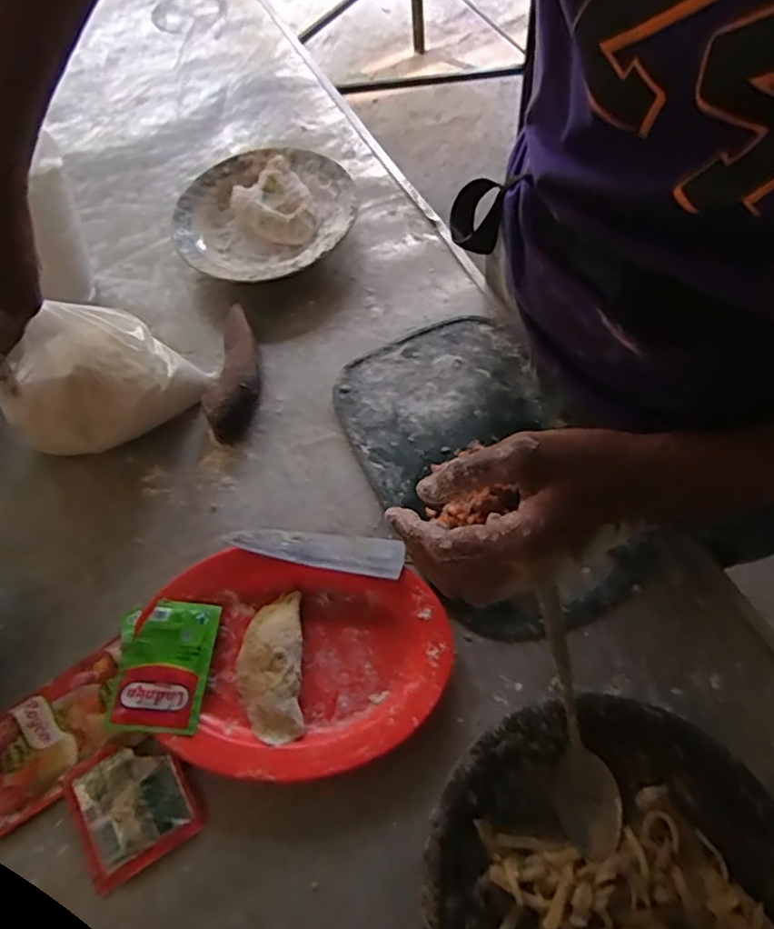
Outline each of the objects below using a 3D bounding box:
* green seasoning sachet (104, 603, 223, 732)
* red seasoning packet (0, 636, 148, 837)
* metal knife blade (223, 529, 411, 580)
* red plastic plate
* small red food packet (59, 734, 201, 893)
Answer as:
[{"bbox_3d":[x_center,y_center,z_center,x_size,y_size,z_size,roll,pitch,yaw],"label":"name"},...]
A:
[{"bbox_3d":[-0.165,0.145,0.445,0.068,0.010,0.090,2,63,6],"label":"green seasoning sachet"},{"bbox_3d":[-0.242,0.196,0.435,0.127,0.015,0.080,-33,65,-11],"label":"red seasoning packet"},{"bbox_3d":[-0.055,0.065,0.473,0.134,0.008,0.031,6,54,7],"label":"metal knife blade"},{"bbox_3d":[-0.066,0.142,0.439,0.208,0.023,0.149,5,64,8],"label":"red plastic plate"},{"bbox_3d":[-0.172,0.227,0.411,0.075,0.010,0.078,-31,64,-10],"label":"small red food packet"}]

